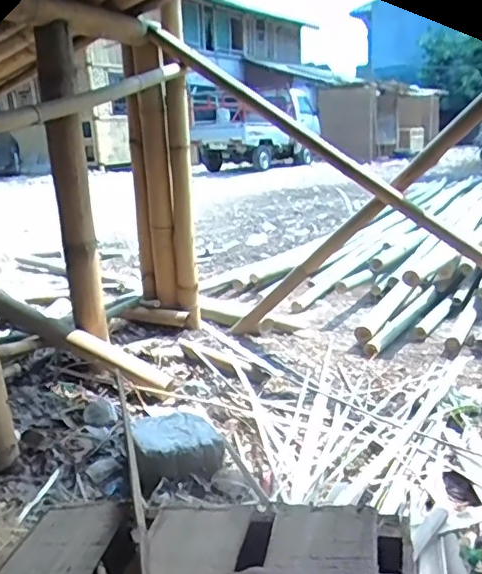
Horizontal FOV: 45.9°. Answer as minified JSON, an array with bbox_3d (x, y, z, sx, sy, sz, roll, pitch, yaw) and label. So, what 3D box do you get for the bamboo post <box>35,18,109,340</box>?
[{"bbox_3d":[-0.508,-0.276,1.737,0.114,0.894,0.102,-10,17,-23],"label":"bamboo post"}]

